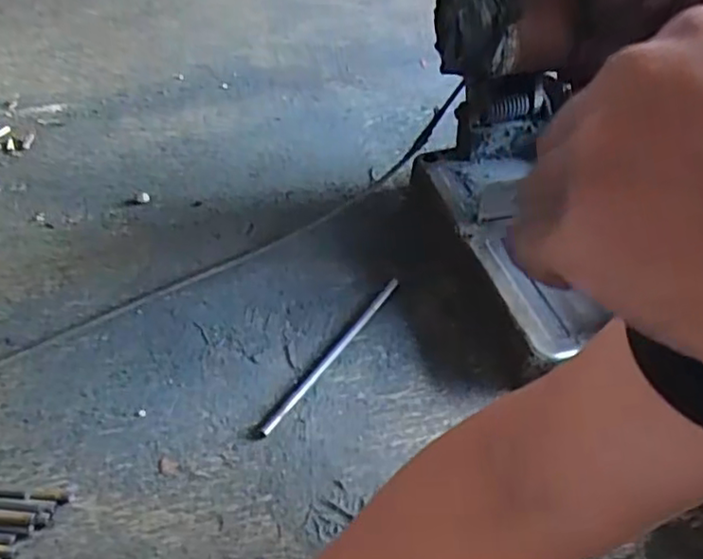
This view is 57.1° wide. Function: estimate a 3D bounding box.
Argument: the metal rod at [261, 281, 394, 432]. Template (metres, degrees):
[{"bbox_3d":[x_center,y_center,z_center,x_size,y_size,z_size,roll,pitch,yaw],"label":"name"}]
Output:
[{"bbox_3d":[-0.017,0.087,0.814,0.011,0.013,0.292,25,47,24],"label":"metal rod"}]

